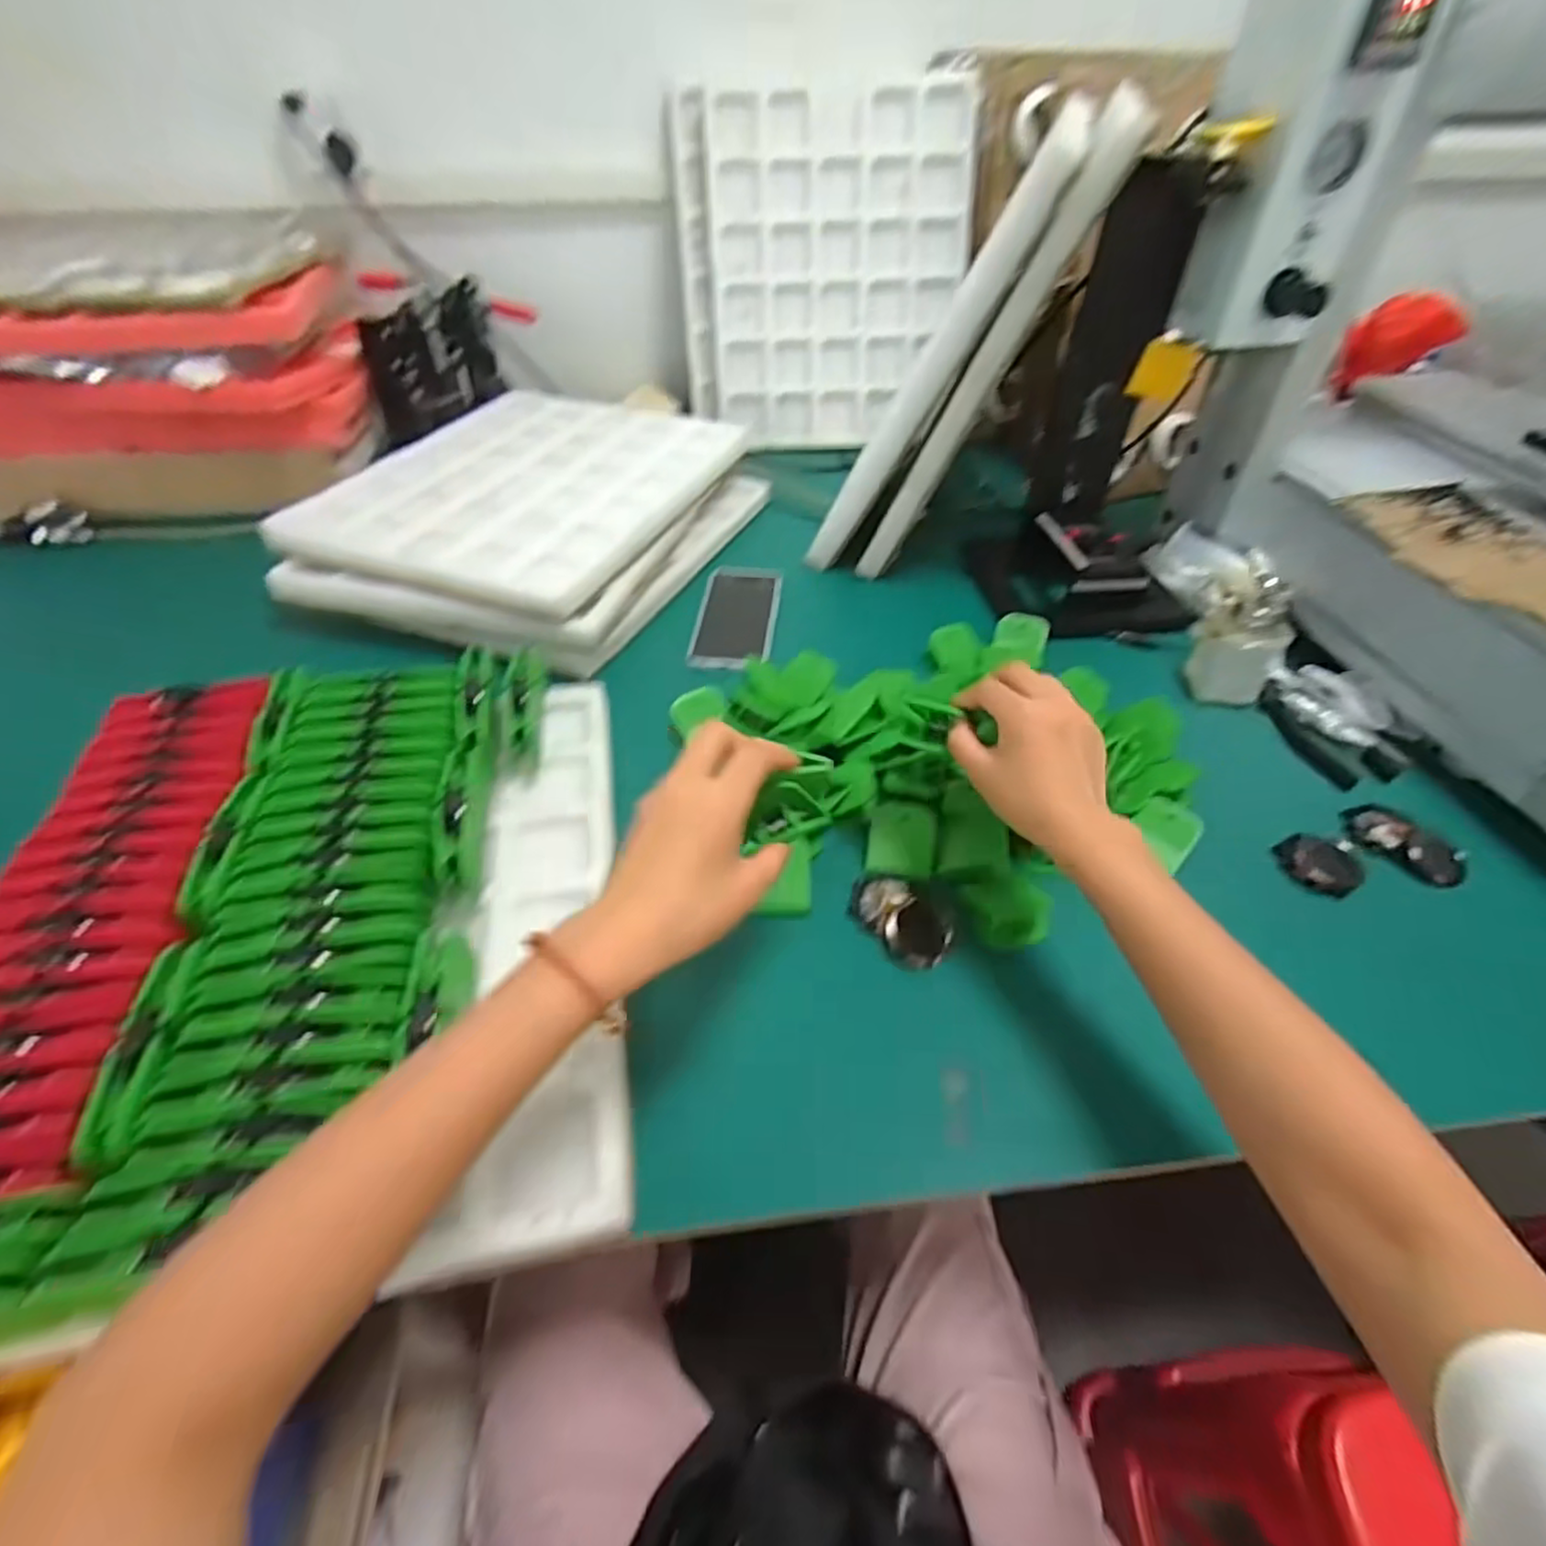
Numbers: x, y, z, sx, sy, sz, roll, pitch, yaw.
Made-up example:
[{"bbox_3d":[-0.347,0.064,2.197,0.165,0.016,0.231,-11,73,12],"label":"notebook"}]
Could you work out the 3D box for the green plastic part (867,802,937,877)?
[{"bbox_3d":[0.098,0.050,0.543,0.049,0.011,0.057,4,72,16],"label":"green plastic part"}]

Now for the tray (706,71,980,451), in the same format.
[{"bbox_3d":[0.093,-0.692,1.005,0.344,0.417,0.023,-1,26,1],"label":"tray"}]

